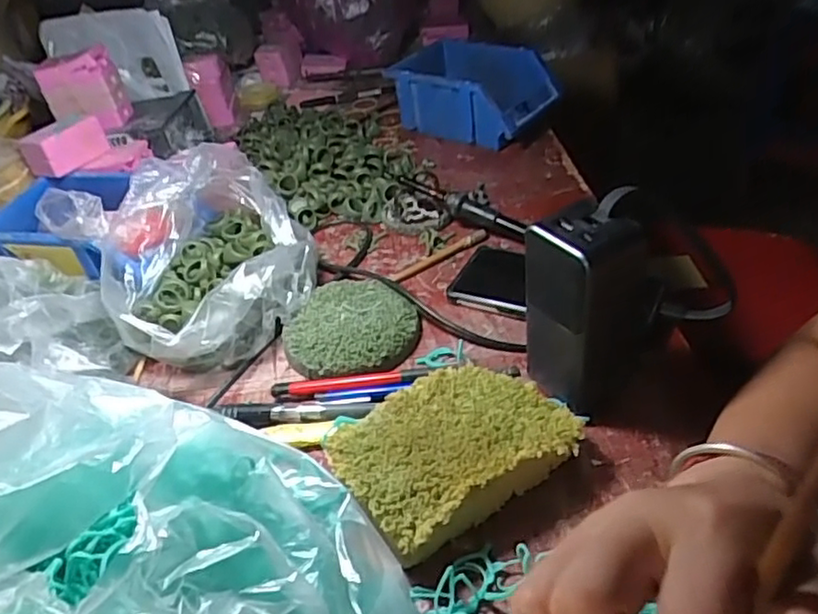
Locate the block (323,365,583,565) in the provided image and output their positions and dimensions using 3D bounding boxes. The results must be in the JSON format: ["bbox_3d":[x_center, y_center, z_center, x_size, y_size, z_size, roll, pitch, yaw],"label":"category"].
[{"bbox_3d":[0.027,0.086,0.389,0.133,0.038,0.094,-27,43,-21],"label":"block"}]

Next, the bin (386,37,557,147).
[{"bbox_3d":[0.080,-0.257,0.766,0.172,0.079,0.136,29,52,36],"label":"bin"}]

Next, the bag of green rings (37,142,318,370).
[{"bbox_3d":[-0.177,-0.052,0.539,0.181,0.091,0.197,-30,44,-24],"label":"bag of green rings"}]

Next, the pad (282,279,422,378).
[{"bbox_3d":[-0.044,0.015,0.505,0.097,0.020,0.099,15,45,25],"label":"pad"}]

